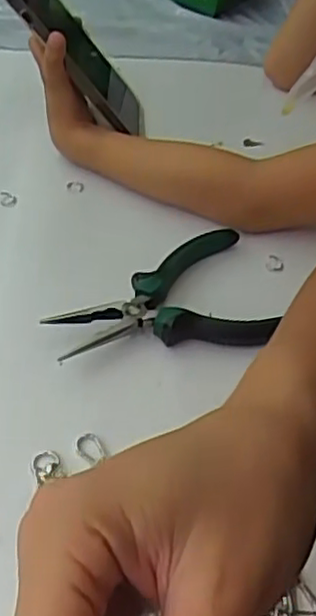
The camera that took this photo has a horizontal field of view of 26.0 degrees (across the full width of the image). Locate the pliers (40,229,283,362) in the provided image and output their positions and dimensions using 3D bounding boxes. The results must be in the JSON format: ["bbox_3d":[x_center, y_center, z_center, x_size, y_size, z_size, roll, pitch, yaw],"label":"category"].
[{"bbox_3d":[-0.001,-0.006,0.449,0.138,0.021,0.091,-10,50,-14],"label":"pliers"}]

